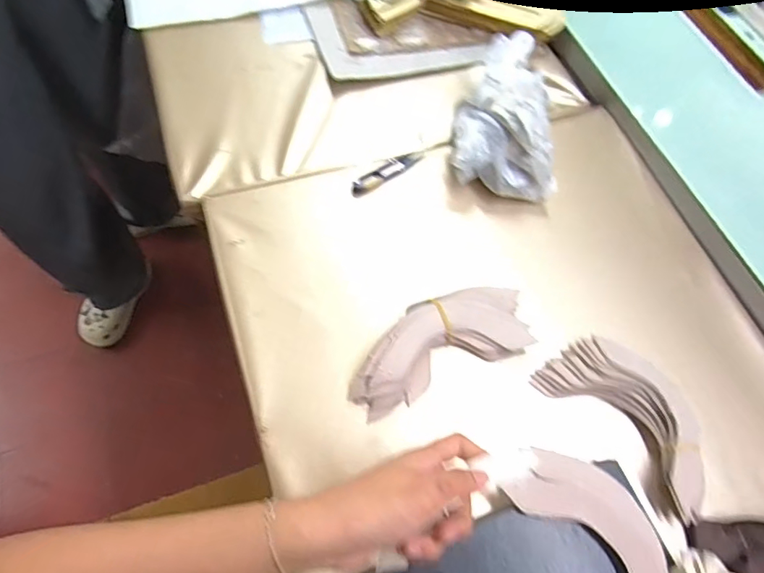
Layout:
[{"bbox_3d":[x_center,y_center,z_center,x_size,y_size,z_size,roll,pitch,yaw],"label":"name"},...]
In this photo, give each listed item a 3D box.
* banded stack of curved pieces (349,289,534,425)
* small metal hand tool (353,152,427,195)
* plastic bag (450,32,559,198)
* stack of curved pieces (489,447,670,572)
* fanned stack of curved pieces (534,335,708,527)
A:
[{"bbox_3d":[0.054,0.052,0.470,0.184,0.031,0.076,-22,68,-16],"label":"banded stack of curved pieces"},{"bbox_3d":[0.007,-0.134,0.576,0.099,0.008,0.021,-34,71,-21],"label":"small metal hand tool"},{"bbox_3d":[0.144,-0.195,0.566,0.119,0.100,0.177,10,63,-1],"label":"plastic bag"},{"bbox_3d":[0.177,0.204,0.392,0.082,0.015,0.186,-26,69,-18],"label":"stack of curved pieces"},{"bbox_3d":[0.235,0.120,0.464,0.089,0.042,0.171,-37,72,-21],"label":"fanned stack of curved pieces"}]

